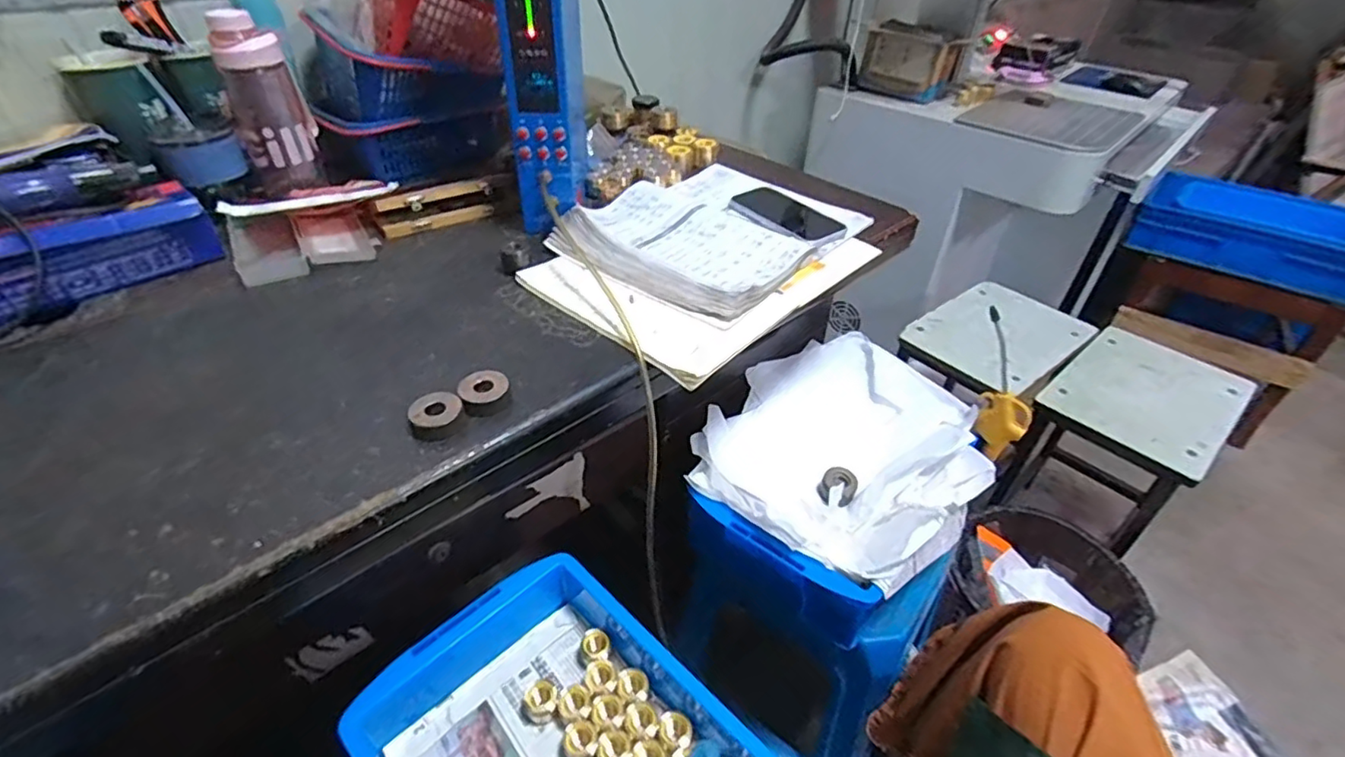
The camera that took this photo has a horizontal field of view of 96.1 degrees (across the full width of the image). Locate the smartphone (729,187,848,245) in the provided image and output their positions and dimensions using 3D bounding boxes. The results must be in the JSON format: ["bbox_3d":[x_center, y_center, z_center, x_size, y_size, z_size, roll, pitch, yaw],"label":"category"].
[{"bbox_3d":[0.146,-0.211,0.775,0.081,0.010,0.145,-24,46,-27],"label":"smartphone"}]

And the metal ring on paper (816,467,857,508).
[{"bbox_3d":[0.201,0.132,0.738,0.042,0.020,0.052,23,45,24],"label":"metal ring on paper"}]

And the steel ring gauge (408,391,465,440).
[{"bbox_3d":[-0.186,0.029,0.480,0.040,0.019,0.033,-17,44,-21],"label":"steel ring gauge"}]

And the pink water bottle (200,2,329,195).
[{"bbox_3d":[-0.481,-0.321,0.725,0.078,0.196,0.078,-21,45,-25],"label":"pink water bottle"}]

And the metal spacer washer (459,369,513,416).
[{"bbox_3d":[-0.156,0.011,0.506,0.040,0.019,0.034,-13,42,-16],"label":"metal spacer washer"}]

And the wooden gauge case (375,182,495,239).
[{"bbox_3d":[-0.292,-0.213,0.751,0.131,0.040,0.040,-19,44,-23],"label":"wooden gauge case"}]

